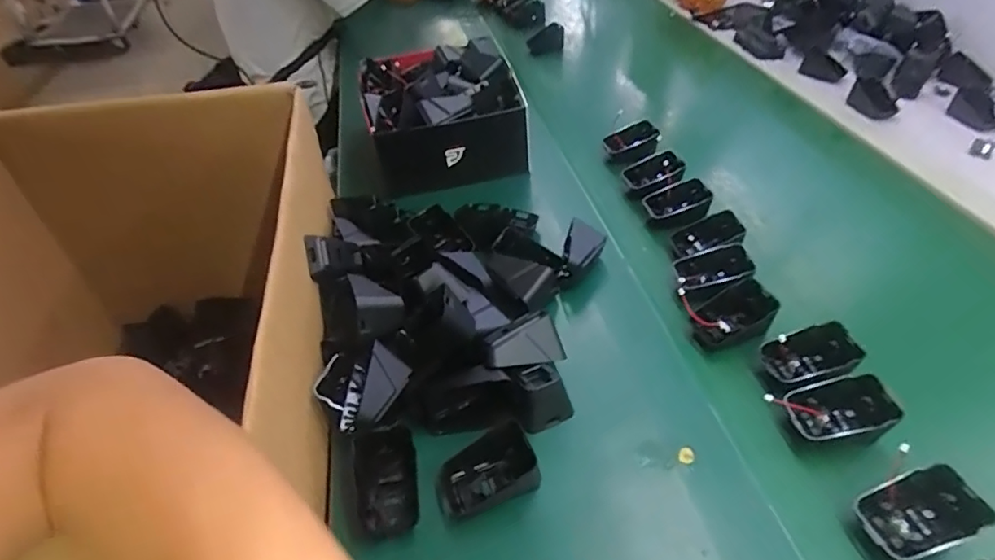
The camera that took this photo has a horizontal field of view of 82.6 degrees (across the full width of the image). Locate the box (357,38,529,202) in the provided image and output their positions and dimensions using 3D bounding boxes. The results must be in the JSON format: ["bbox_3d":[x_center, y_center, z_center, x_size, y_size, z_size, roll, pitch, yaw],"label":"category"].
[{"bbox_3d":[-0.074,-0.229,0.752,0.190,0.107,0.222,-12,39,-5],"label":"box"}]

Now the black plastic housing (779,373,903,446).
[{"bbox_3d":[0.249,0.100,0.420,0.072,0.039,0.050,0,41,2],"label":"black plastic housing"}]

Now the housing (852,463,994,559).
[{"bbox_3d":[0.268,0.151,0.360,0.066,0.033,0.046,-16,40,-10],"label":"housing"}]

